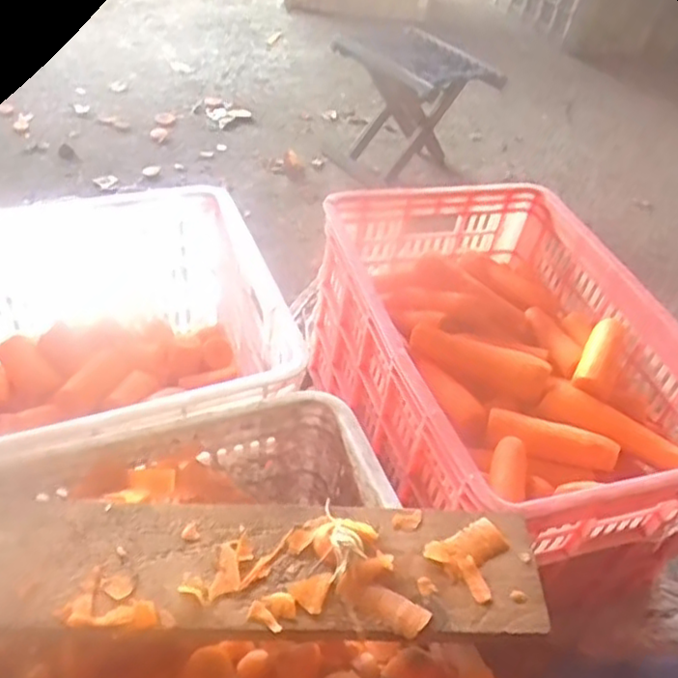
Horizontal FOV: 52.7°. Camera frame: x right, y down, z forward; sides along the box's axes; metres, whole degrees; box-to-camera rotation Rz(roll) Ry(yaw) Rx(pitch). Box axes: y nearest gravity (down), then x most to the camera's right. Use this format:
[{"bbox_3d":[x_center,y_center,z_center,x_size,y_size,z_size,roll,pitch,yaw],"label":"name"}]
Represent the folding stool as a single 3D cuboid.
[{"bbox_3d":[0.156,-0.478,1.463,0.220,0.267,0.298,-26,54,-31],"label":"folding stool"}]

